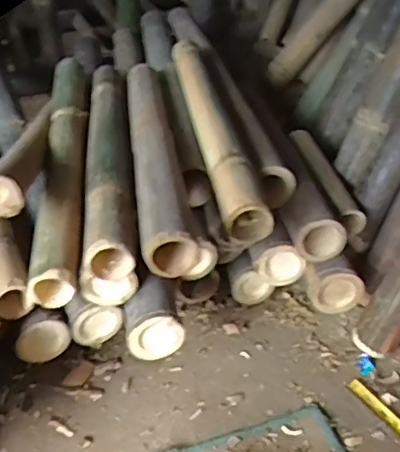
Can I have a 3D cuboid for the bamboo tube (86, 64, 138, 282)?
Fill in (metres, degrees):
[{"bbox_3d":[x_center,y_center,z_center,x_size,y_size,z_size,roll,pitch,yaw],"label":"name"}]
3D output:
[{"bbox_3d":[-0.150,-0.136,0.968,0.066,0.061,0.668,-4,34,-7],"label":"bamboo tube"}]

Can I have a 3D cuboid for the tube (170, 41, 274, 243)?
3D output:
[{"bbox_3d":[0.015,-0.170,0.956,0.059,0.079,0.610,-4,34,-8],"label":"tube"}]

